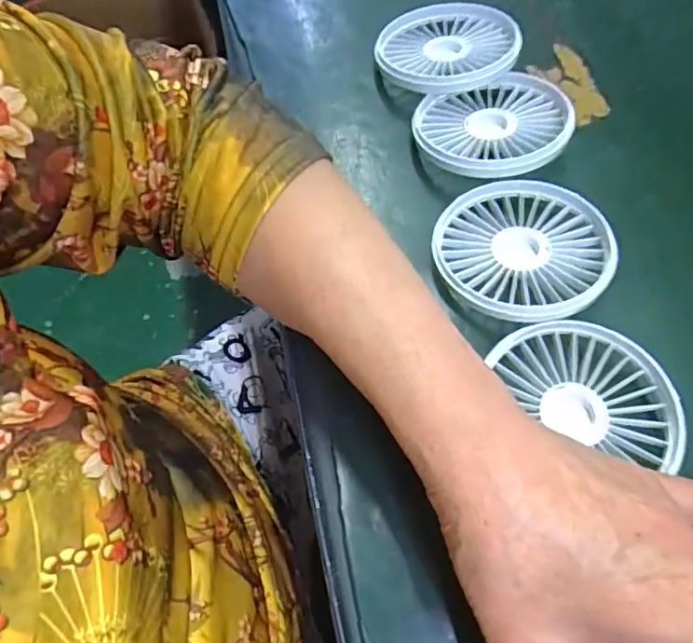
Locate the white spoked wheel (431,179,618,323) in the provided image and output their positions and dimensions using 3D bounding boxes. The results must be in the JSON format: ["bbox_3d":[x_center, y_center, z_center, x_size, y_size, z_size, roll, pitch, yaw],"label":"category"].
[{"bbox_3d":[0.093,-0.038,0.282,0.089,0.023,0.084,0,64,0],"label":"white spoked wheel"}]

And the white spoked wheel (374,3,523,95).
[{"bbox_3d":[0.062,-0.180,0.353,0.089,0.024,0.076,-19,65,-9],"label":"white spoked wheel"}]

